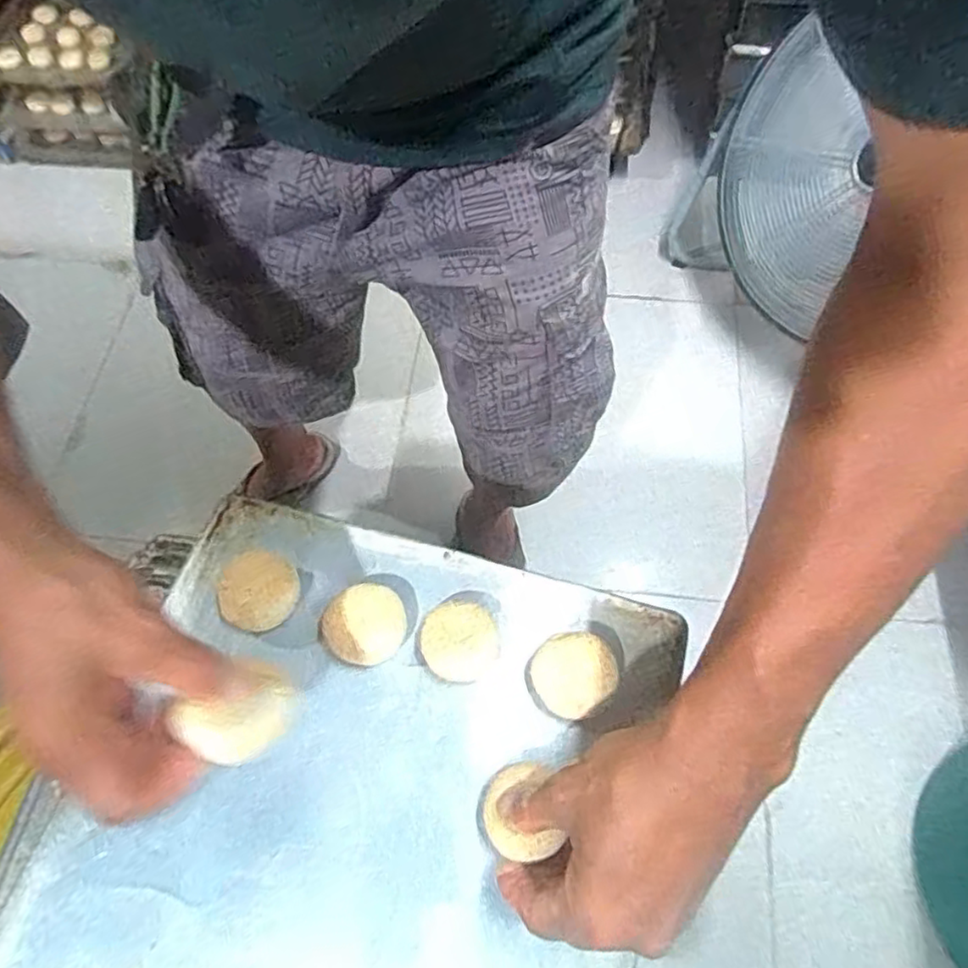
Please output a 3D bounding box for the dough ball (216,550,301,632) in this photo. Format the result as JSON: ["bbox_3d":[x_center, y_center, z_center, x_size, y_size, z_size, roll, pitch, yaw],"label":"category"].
[{"bbox_3d":[-0.146,0.070,0.427,0.048,0.024,0.049,-1,64,2],"label":"dough ball"}]

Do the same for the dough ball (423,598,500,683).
[{"bbox_3d":[-0.014,0.099,0.405,0.045,0.029,0.049,-1,64,2],"label":"dough ball"}]

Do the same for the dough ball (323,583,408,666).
[{"bbox_3d":[-0.075,0.089,0.415,0.051,0.027,0.047,-1,64,2],"label":"dough ball"}]

